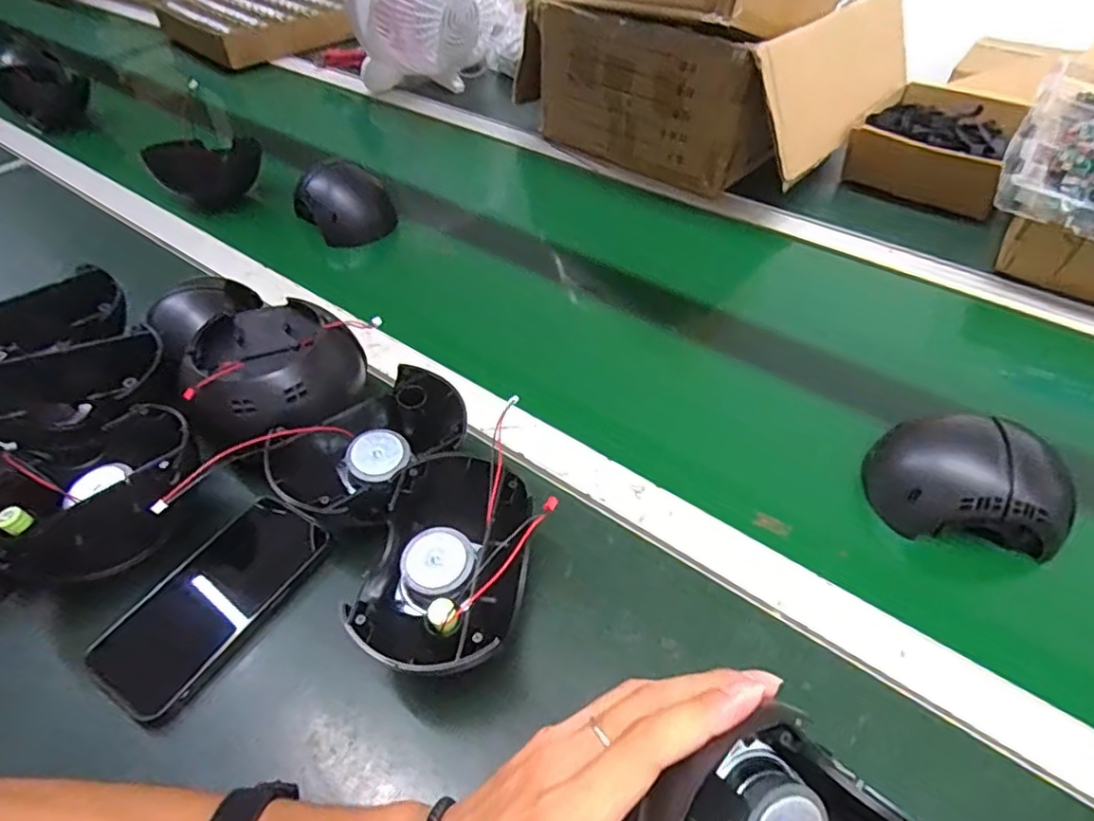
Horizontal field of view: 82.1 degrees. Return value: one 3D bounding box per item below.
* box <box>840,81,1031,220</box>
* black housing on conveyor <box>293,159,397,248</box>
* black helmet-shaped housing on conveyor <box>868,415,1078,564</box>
[{"bbox_3d":[0.497,-0.344,0.810,0.155,0.068,0.225,30,54,27],"label":"box"},{"bbox_3d":[-0.232,-0.236,0.721,0.103,0.084,0.049,-13,47,-10],"label":"black housing on conveyor"},{"bbox_3d":[0.296,0.043,0.436,0.116,0.067,0.086,10,47,11],"label":"black helmet-shaped housing on conveyor"}]

